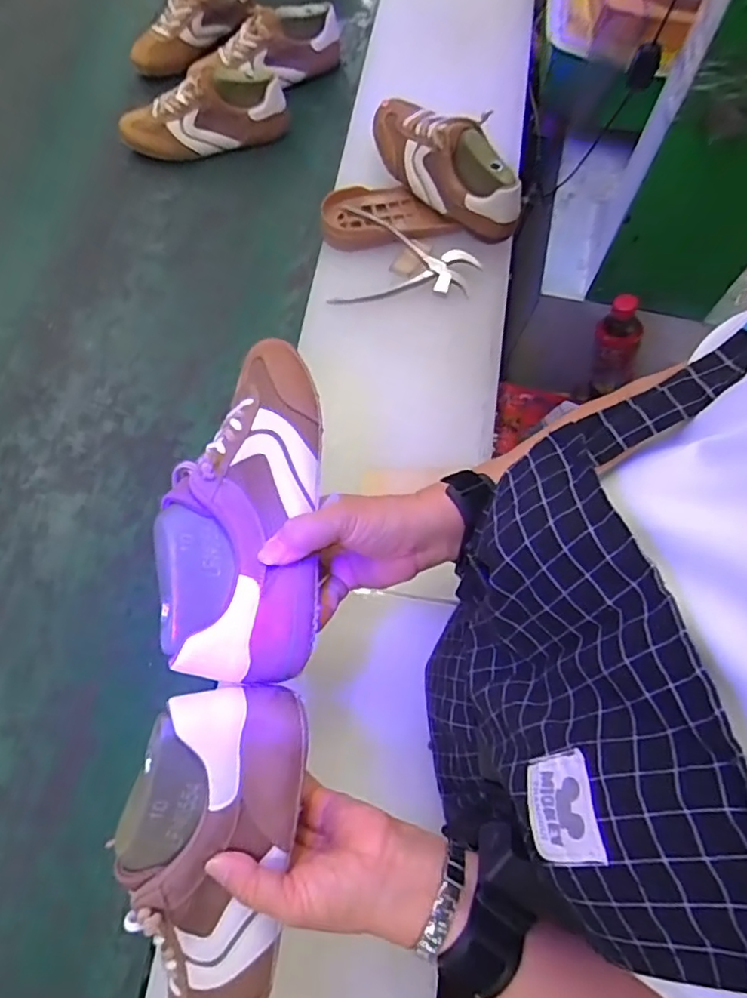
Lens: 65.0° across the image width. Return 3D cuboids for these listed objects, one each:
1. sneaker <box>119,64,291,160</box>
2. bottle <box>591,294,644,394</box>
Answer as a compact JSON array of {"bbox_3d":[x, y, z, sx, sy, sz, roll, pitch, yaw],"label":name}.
[{"bbox_3d":[-0.250,-0.570,0.857,0.238,0.091,0.087,-20,68,-6],"label":"sneaker"},{"bbox_3d":[0.353,-0.220,0.850,0.057,0.159,0.052,-25,53,-10],"label":"bottle"}]

